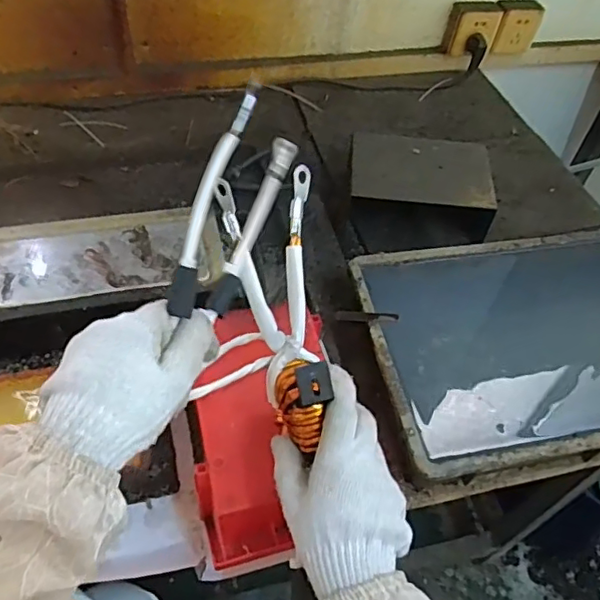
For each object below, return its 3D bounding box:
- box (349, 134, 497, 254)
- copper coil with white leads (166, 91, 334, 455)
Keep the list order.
[{"bbox_3d":[0.171,-0.162,0.872,0.204,0.090,0.166,5,51,-2],"label":"box"},{"bbox_3d":[-0.019,-0.031,0.422,0.104,0.199,0.183,9,51,1],"label":"copper coil with white leads"}]

